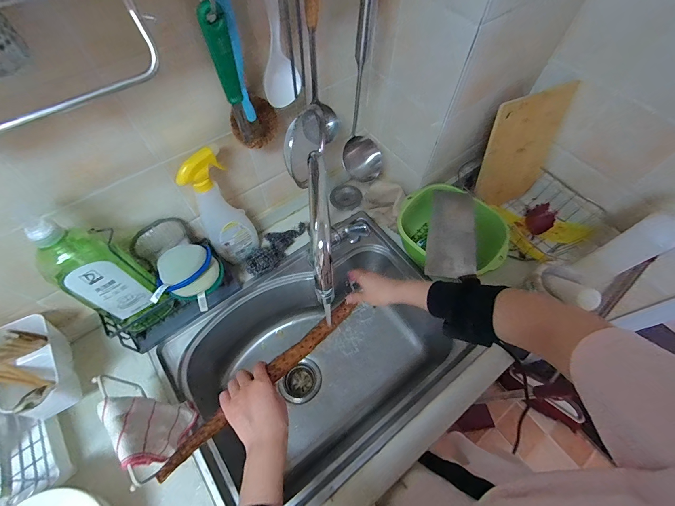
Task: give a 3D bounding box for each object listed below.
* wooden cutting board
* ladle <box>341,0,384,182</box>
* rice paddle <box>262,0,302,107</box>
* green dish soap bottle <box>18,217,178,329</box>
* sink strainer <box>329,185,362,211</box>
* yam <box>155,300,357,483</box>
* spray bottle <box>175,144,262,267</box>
[{"bbox_3d":[0.426,-0.234,0.705,0.203,0.282,0.023,-19,50,-13],"label":"wooden cutting board"},{"bbox_3d":[0.055,-0.266,0.515,0.084,0.338,0.058,6,60,3],"label":"ladle"},{"bbox_3d":[-0.086,-0.298,0.423,0.058,0.177,0.024,-17,62,-10],"label":"rice paddle"},{"bbox_3d":[-0.376,0.047,0.501,0.083,0.255,0.100,29,64,15],"label":"green dish soap bottle"},{"bbox_3d":[0.024,-0.149,0.806,0.079,0.023,0.067,-29,65,-16],"label":"sink strainer"},{"bbox_3d":[-0.095,0.184,0.483,0.029,0.025,0.373,40,48,19],"label":"yam"},{"bbox_3d":[-0.222,-0.079,0.589,0.059,0.266,0.089,26,63,13],"label":"spray bottle"}]

